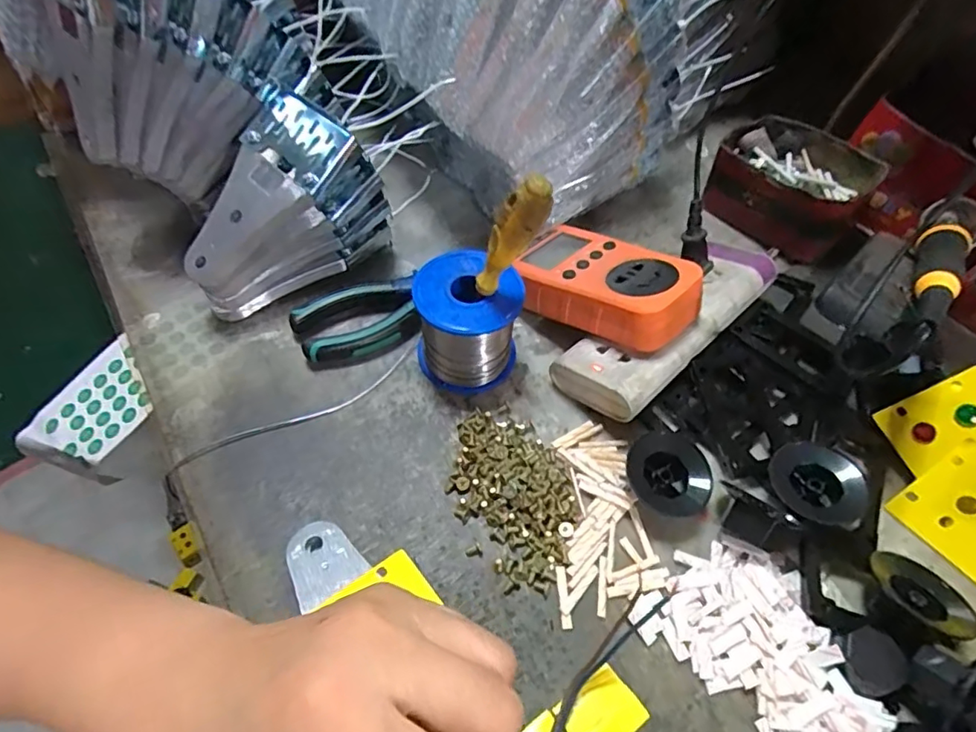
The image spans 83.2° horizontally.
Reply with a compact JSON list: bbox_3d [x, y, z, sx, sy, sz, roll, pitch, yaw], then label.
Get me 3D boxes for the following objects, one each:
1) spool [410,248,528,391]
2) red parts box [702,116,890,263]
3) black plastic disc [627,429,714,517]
[{"bbox_3d":[-0.013,-0.028,0.343,0.062,0.070,0.062,2,55,-2],"label":"spool"},{"bbox_3d":[0.244,-0.147,0.448,0.093,0.056,0.118,-36,64,-25],"label":"red parts box"},{"bbox_3d":[0.102,0.061,0.311,0.047,0.027,0.044,2,55,-2],"label":"black plastic disc"}]

